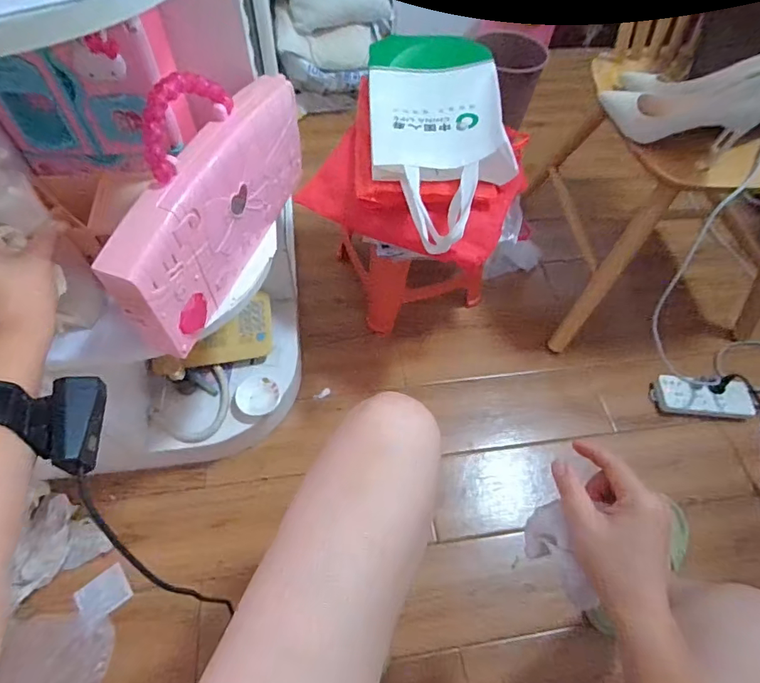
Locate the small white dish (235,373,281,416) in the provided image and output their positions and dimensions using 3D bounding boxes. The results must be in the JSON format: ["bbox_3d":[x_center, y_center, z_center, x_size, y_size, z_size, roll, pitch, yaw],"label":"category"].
[{"bbox_3d":[-0.217,0.092,0.806,0.077,0.013,0.080,1,59,-2],"label":"small white dish"}]

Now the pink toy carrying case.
[{"bbox_3d":[-0.183,-0.166,0.497,0.052,0.202,0.339,17,60,7],"label":"pink toy carrying case"}]

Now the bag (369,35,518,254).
[{"bbox_3d":[0.090,-0.321,0.691,0.202,0.069,0.426,-3,59,-5],"label":"bag"}]

